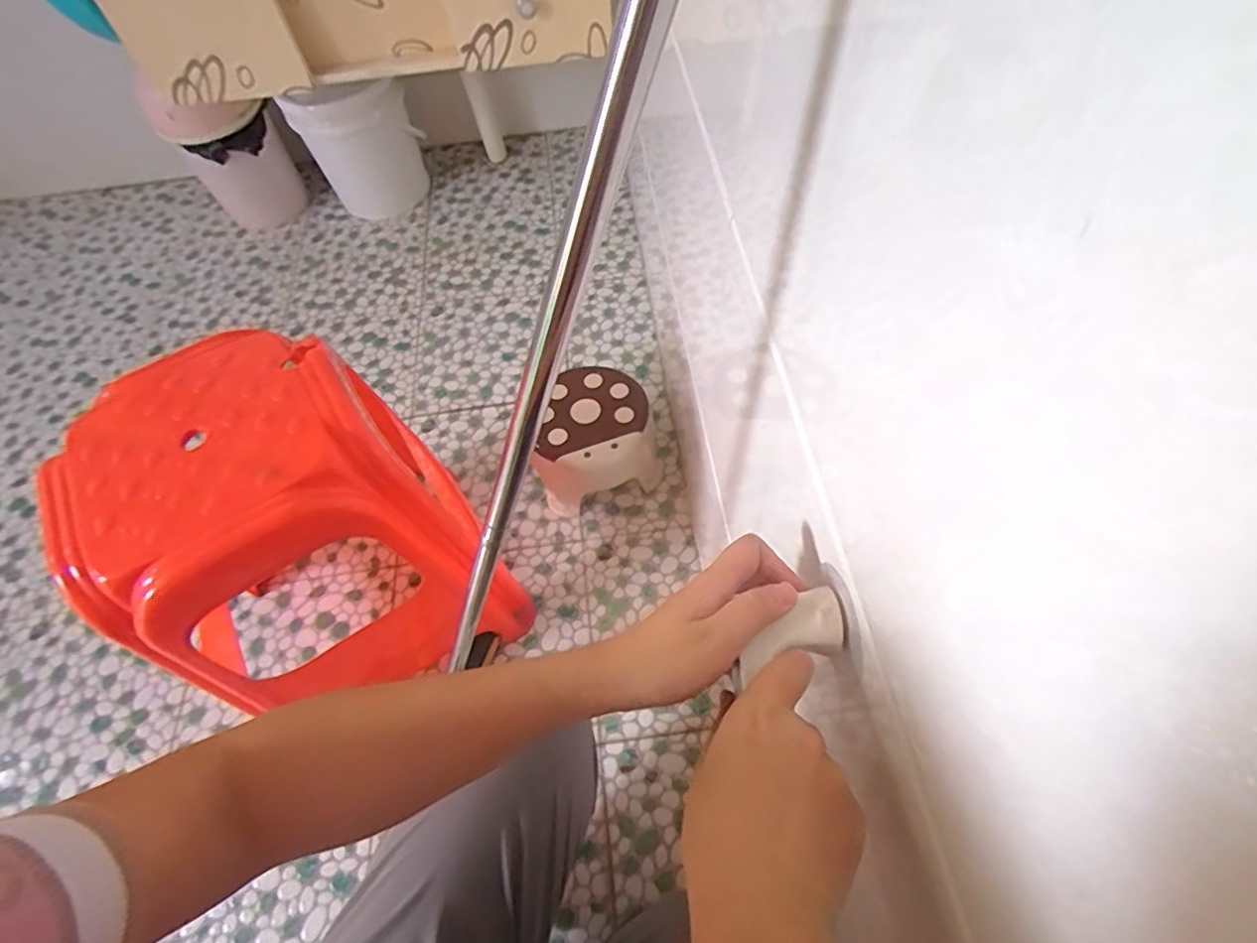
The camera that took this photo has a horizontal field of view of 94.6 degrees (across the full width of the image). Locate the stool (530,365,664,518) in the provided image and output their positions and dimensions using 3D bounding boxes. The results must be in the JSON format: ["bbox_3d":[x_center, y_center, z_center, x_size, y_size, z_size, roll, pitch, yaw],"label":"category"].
[{"bbox_3d":[-0.060,-0.052,0.962,0.193,0.150,0.196,-17,60,-6],"label":"stool"}]

